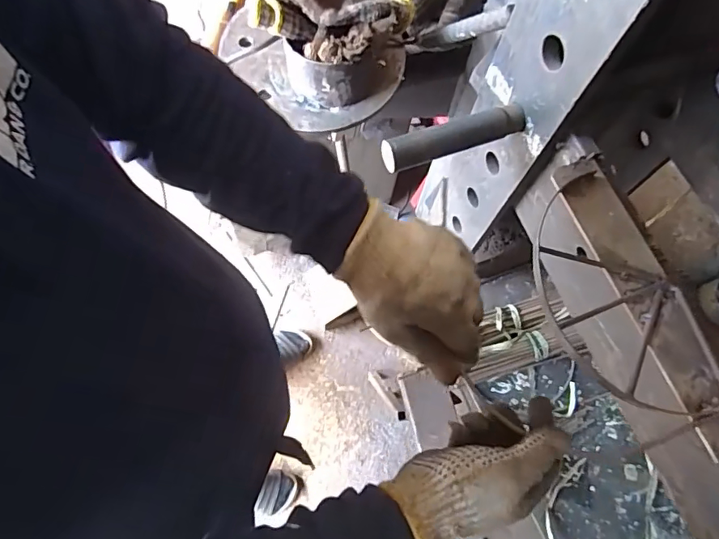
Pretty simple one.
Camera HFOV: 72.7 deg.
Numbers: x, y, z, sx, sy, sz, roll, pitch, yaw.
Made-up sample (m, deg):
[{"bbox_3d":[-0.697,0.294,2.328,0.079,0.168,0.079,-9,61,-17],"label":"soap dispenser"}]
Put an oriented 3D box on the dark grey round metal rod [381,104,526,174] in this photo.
[{"bbox_3d":[0.103,-0.141,0.527,0.162,0.030,0.028,-18,71,-10],"label":"dark grey round metal rod"}]

